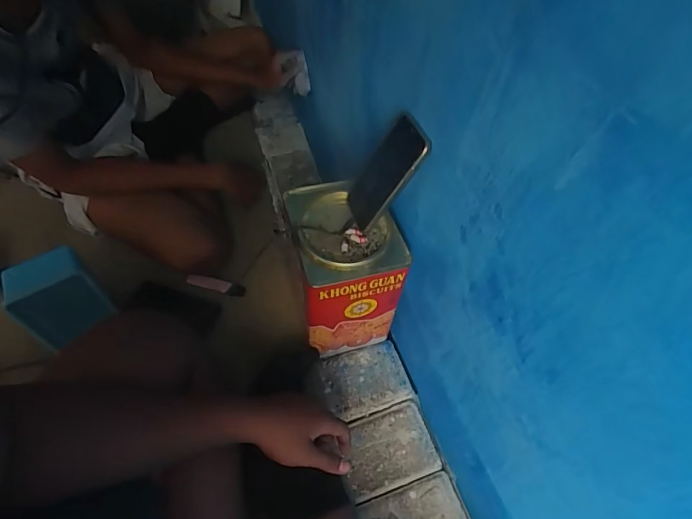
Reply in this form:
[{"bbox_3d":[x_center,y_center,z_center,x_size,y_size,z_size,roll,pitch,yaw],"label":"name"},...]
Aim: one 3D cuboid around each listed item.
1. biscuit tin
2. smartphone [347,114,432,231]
[{"bbox_3d":[-0.010,0.022,0.667,0.143,0.238,0.171,-11,57,-12],"label":"biscuit tin"},{"bbox_3d":[0.049,-0.107,0.529,0.010,0.160,0.078,5,51,-30],"label":"smartphone"}]

